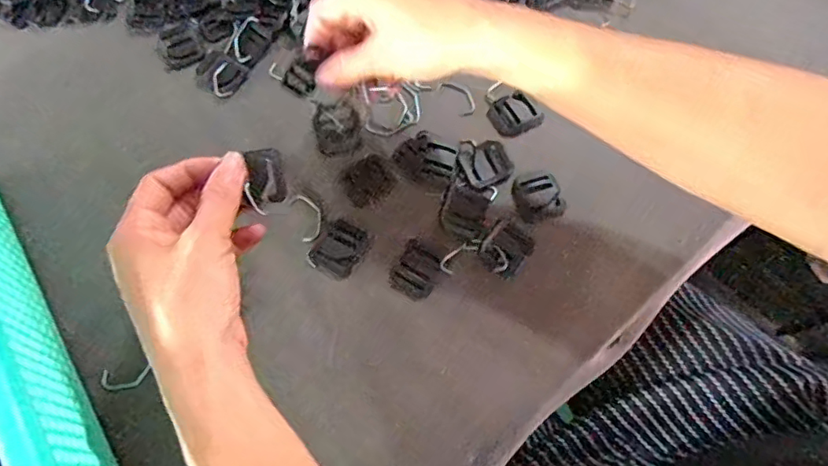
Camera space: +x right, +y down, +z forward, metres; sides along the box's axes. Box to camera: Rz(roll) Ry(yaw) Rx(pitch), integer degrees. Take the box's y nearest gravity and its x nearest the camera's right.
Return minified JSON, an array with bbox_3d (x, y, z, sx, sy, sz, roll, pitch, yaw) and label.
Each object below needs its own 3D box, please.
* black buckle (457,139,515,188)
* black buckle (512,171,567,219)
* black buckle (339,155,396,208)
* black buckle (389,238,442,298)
[{"bbox_3d":[0.050,-0.052,0.390,0.033,0.004,0.037,-21,72,-7],"label":"black buckle"},{"bbox_3d":[0.086,-0.026,0.385,0.032,0.004,0.033,-11,71,-3],"label":"black buckle"},{"bbox_3d":[-0.032,-0.036,0.389,0.034,0.004,0.032,-32,74,-10],"label":"black buckle"},{"bbox_3d":[0.001,0.025,0.370,0.029,0.004,0.033,32,74,11],"label":"black buckle"}]

